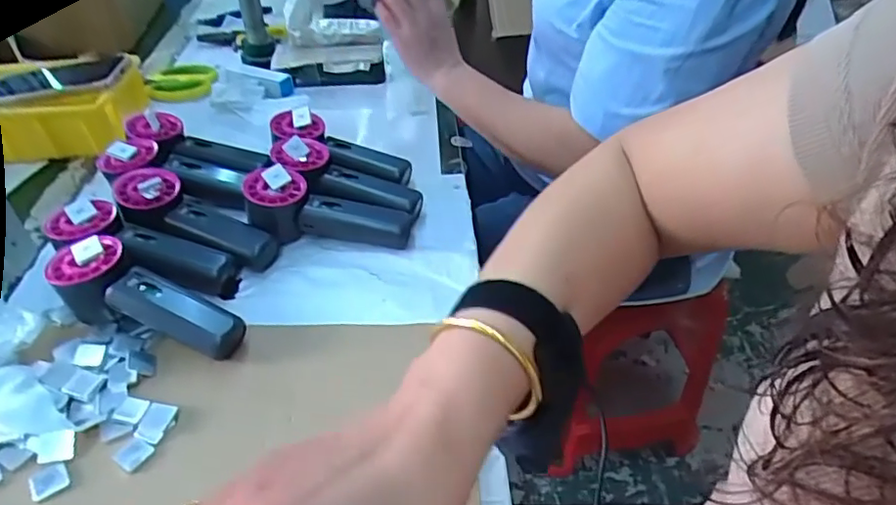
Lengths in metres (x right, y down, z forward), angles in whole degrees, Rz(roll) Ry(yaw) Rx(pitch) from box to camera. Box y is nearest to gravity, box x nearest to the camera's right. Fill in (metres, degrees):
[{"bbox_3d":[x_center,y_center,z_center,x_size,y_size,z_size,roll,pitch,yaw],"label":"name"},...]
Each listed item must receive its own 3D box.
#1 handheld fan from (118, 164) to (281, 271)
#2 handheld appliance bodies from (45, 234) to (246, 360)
[{"bbox_3d":[-0.231,-0.033,0.539,0.160,0.042,0.069,26,45,5],"label":"handheld fan"},{"bbox_3d":[-0.241,0.040,0.466,0.158,0.056,0.056,20,45,18],"label":"handheld appliance bodies"}]

